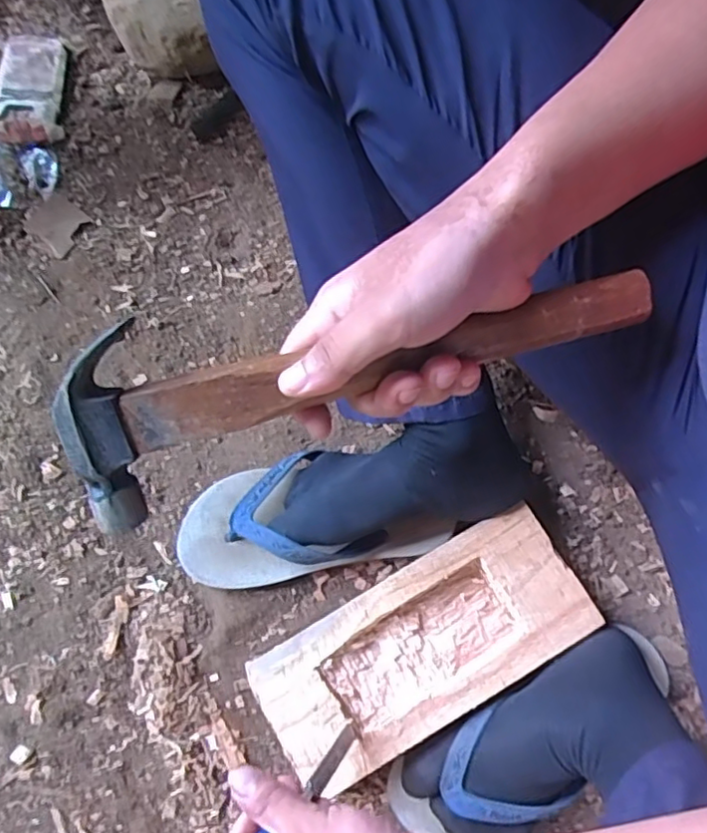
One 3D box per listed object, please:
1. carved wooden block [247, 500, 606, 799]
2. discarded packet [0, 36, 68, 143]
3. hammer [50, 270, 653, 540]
[{"bbox_3d":[0.054,0.180,0.502,0.257,0.037,0.115,-29,77,-11],"label":"carved wooden block"},{"bbox_3d":[-0.339,-0.342,0.659,0.072,0.020,0.122,-3,73,-3],"label":"discarded packet"},{"bbox_3d":[0.006,-0.026,0.298,0.275,0.028,0.084,-15,108,-5],"label":"hammer"}]

